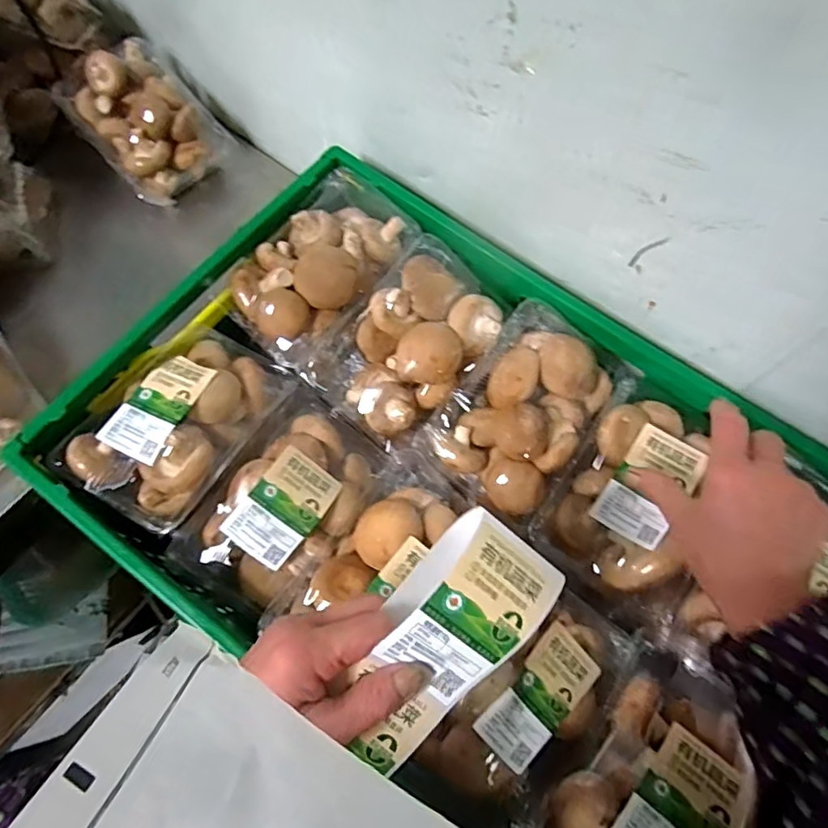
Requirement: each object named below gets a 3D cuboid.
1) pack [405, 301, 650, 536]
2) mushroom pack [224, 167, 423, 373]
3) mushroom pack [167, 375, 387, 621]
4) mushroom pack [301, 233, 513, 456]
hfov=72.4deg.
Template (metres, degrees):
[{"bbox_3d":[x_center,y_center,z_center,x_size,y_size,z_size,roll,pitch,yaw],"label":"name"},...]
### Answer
[{"bbox_3d":[0.100,-0.005,0.486,0.117,0.065,0.181,35,73,14],"label":"pack"},{"bbox_3d":[-0.083,-0.143,0.517,0.113,0.046,0.193,35,73,14],"label":"mushroom pack"},{"bbox_3d":[-0.103,0.067,0.458,0.107,0.055,0.170,30,72,12],"label":"mushroom pack"},{"bbox_3d":[-0.002,-0.063,0.496,0.118,0.066,0.165,38,74,15],"label":"mushroom pack"}]

